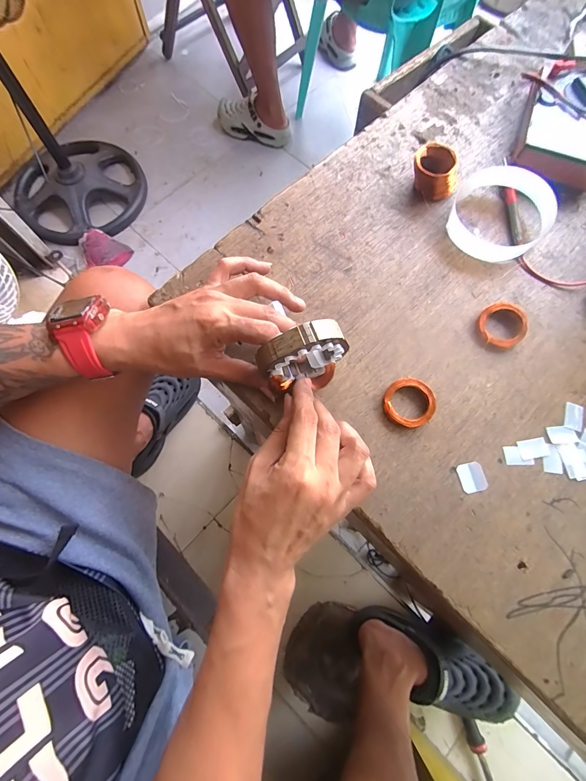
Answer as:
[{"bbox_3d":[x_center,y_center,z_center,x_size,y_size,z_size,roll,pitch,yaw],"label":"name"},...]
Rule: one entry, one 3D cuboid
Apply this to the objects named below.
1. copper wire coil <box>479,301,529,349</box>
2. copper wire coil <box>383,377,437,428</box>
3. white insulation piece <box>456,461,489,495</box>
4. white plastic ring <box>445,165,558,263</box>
[{"bbox_3d":[0.201,-0.062,0.332,0.045,0.015,0.043,0,73,-1],"label":"copper wire coil"},{"bbox_3d":[0.104,0.011,0.309,0.044,0.013,0.044,0,73,-1],"label":"copper wire coil"},{"bbox_3d":[0.154,0.074,0.295,0.022,0.004,0.024,-15,74,-6],"label":"white insulation piece"},{"bbox_3d":[0.217,-0.183,0.357,0.095,0.036,0.093,1,72,-2],"label":"white plastic ring"}]

